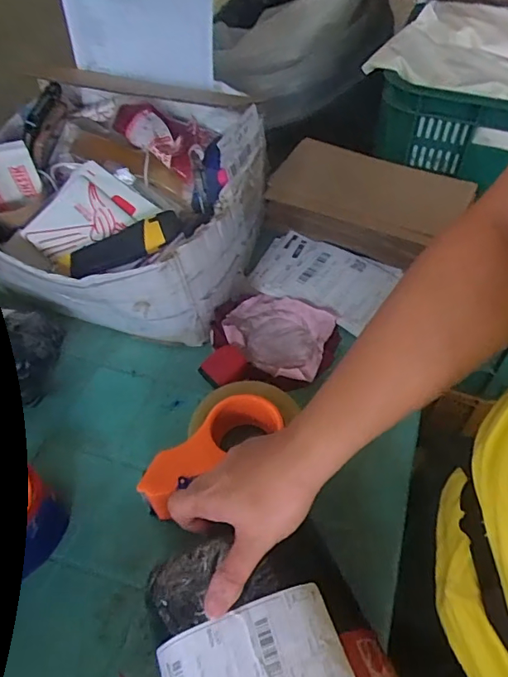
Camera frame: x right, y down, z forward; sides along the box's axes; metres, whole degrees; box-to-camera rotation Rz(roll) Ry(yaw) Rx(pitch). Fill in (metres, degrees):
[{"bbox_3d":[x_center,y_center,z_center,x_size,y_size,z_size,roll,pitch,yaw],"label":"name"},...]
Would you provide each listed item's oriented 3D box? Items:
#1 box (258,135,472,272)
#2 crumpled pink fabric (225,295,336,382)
[{"bbox_3d":[0.152,-0.187,0.697,0.244,0.078,0.128,22,57,18],"label":"box"},{"bbox_3d":[0.030,-0.010,0.620,0.130,0.018,0.106,25,58,19],"label":"crumpled pink fabric"}]

